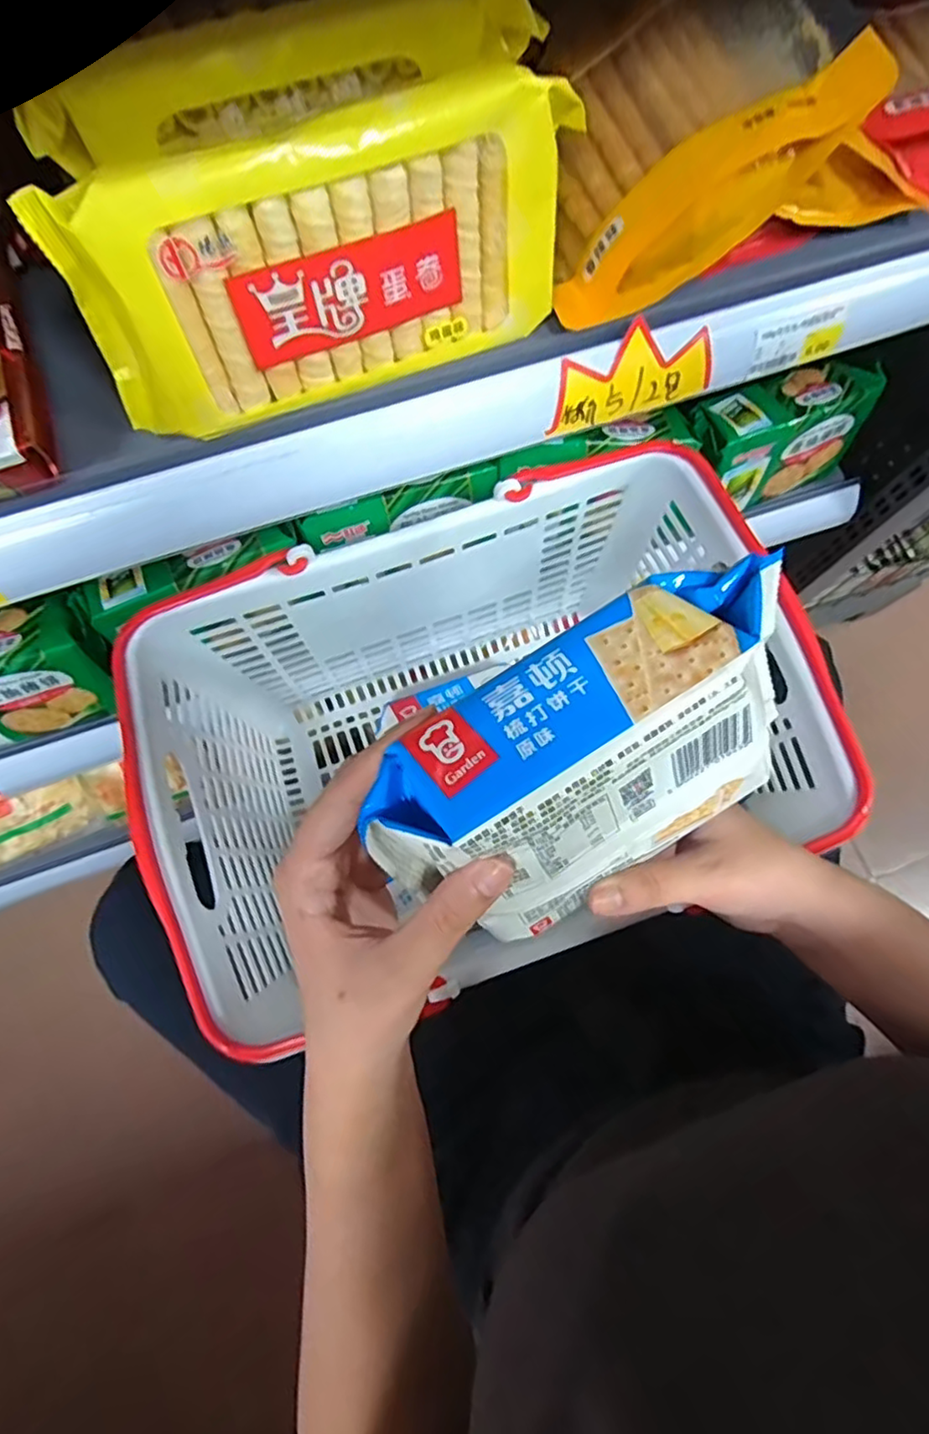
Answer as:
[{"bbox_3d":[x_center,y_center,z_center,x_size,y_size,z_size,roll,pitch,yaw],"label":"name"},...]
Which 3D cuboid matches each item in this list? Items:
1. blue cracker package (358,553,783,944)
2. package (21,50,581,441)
[{"bbox_3d":[0.052,0.023,0.241,0.157,0.104,0.054,-34,51,-2],"label":"blue cracker package"},{"bbox_3d":[-0.063,-0.209,0.295,0.217,0.112,0.039,-23,62,-8],"label":"package"}]

